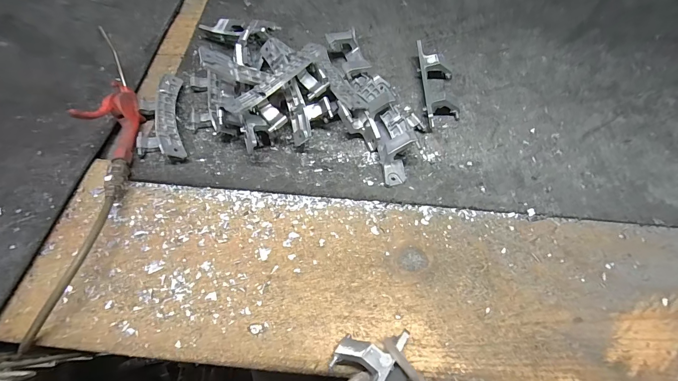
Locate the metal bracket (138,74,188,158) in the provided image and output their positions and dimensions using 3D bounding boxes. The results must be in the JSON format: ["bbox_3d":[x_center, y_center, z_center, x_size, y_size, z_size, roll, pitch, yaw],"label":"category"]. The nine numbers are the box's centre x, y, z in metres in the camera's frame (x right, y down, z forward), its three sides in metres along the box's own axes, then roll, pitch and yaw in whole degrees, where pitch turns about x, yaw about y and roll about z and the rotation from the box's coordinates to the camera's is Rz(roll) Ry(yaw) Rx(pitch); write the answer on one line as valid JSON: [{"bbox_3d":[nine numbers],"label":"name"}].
[{"bbox_3d":[-0.255,-0.104,0.456,0.062,0.029,0.149,-14,63,-8],"label":"metal bracket"}]

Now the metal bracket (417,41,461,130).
[{"bbox_3d":[0.152,-0.162,0.490,0.059,0.034,0.147,-1,62,-1],"label":"metal bracket"}]

